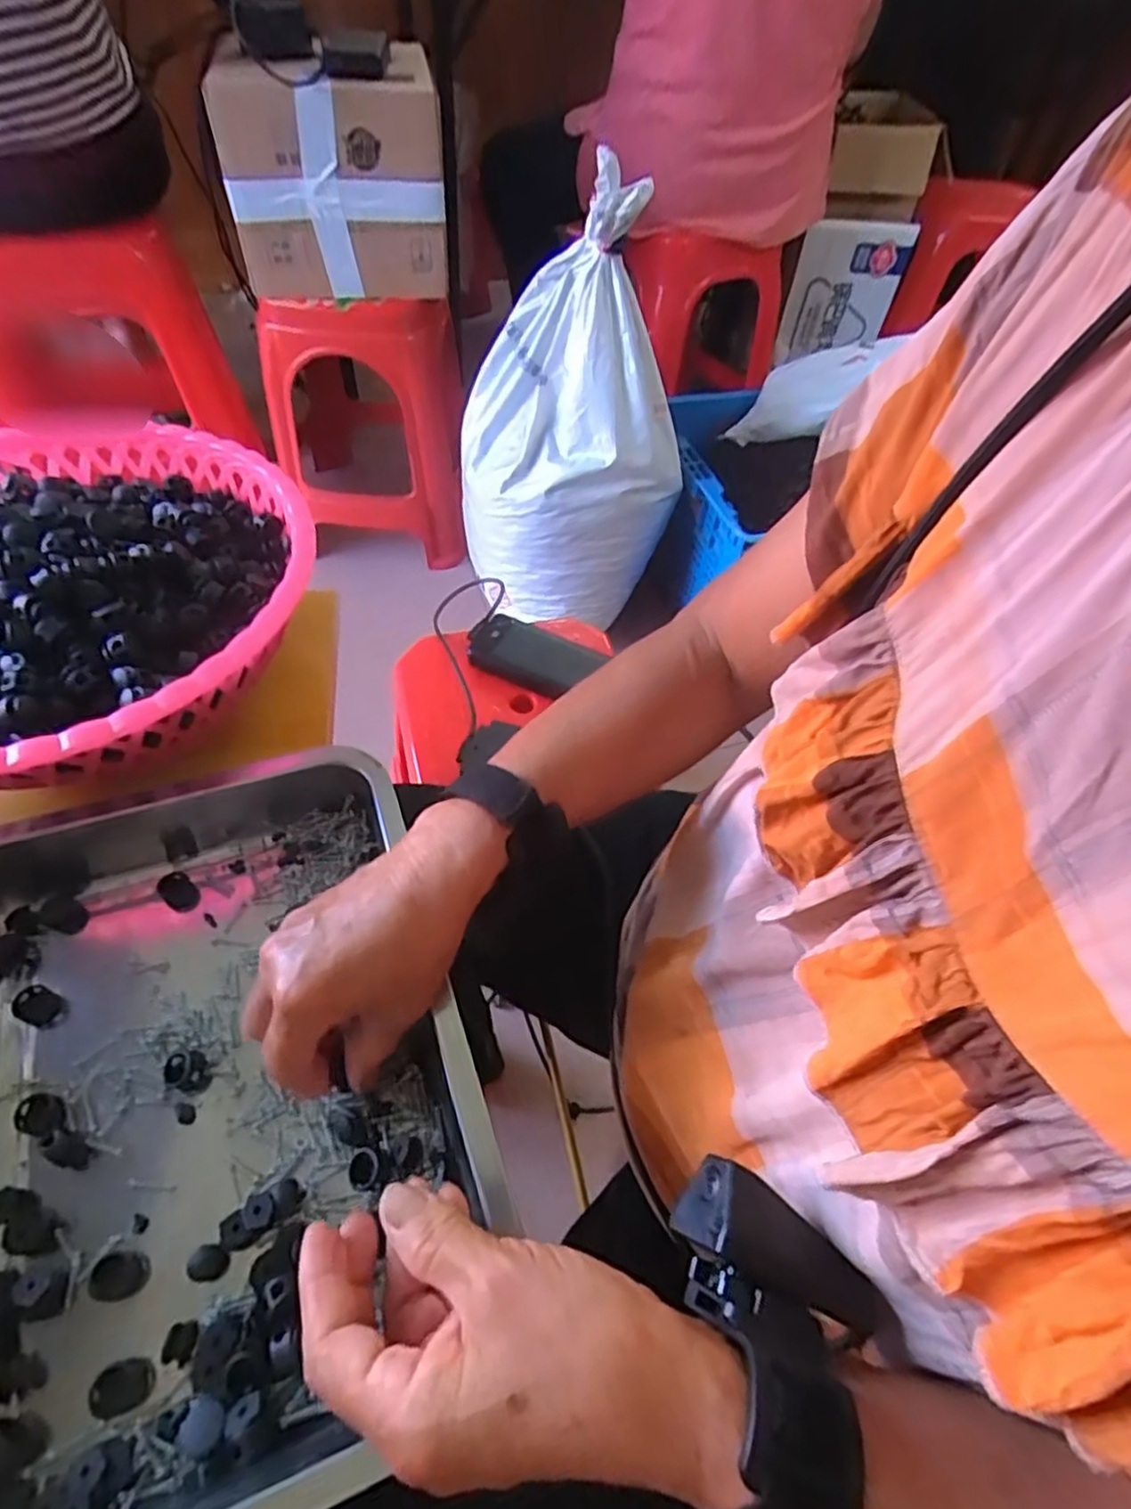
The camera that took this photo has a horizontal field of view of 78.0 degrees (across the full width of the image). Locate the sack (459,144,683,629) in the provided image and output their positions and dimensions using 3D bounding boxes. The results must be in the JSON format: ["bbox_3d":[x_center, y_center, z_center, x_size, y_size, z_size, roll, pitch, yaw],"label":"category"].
[{"bbox_3d":[-0.008,-0.467,1.012,0.244,0.548,0.284,-32,62,-26],"label":"sack"}]

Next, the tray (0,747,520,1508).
[{"bbox_3d":[-0.180,0.157,0.322,0.251,0.060,0.311,-16,56,-17],"label":"tray"}]

